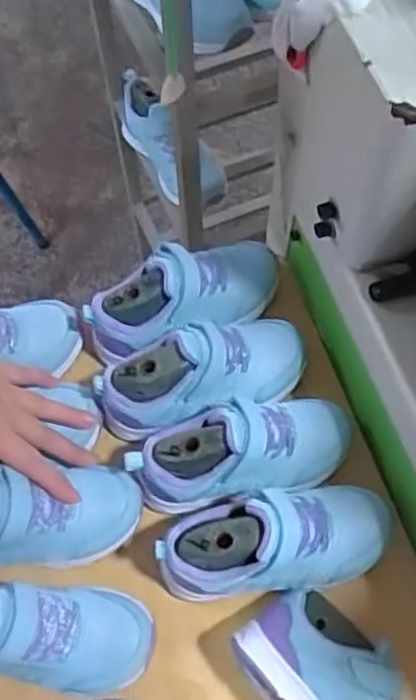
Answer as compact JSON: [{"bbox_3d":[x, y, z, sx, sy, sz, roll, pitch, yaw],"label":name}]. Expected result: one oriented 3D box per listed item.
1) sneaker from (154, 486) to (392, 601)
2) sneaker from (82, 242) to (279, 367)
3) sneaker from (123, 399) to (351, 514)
[{"bbox_3d":[0.051,0.142,0.546,0.181,0.080,0.074,-5,65,-1],"label":"sneaker"},{"bbox_3d":[-0.021,-0.052,0.623,0.181,0.066,0.070,-21,66,-8],"label":"sneaker"},{"bbox_3d":[0.028,0.080,0.566,0.177,0.065,0.065,-12,65,-4],"label":"sneaker"}]

